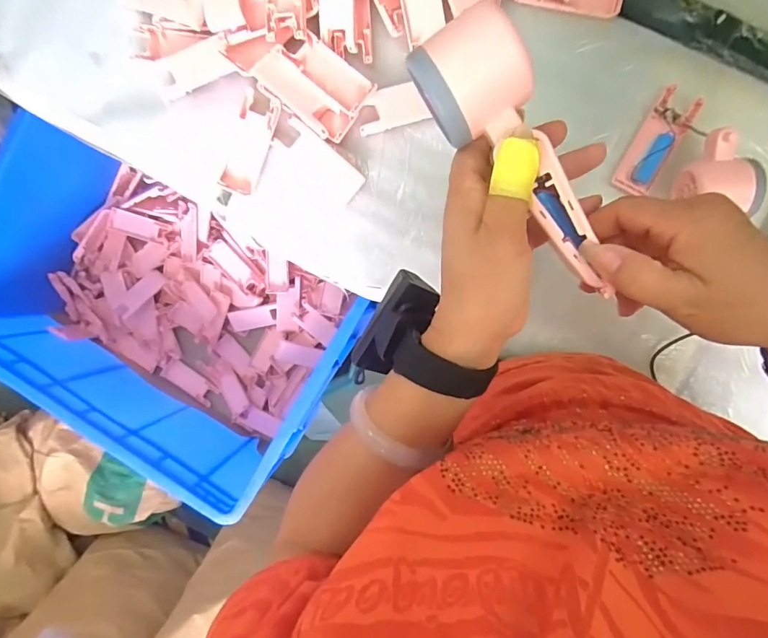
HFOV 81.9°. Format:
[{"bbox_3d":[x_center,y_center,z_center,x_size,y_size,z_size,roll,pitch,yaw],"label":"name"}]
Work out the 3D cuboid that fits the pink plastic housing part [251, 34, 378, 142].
[{"bbox_3d":[-0.072,-0.243,0.461,0.107,0.019,0.072,40,97,1],"label":"pink plastic housing part"}]

